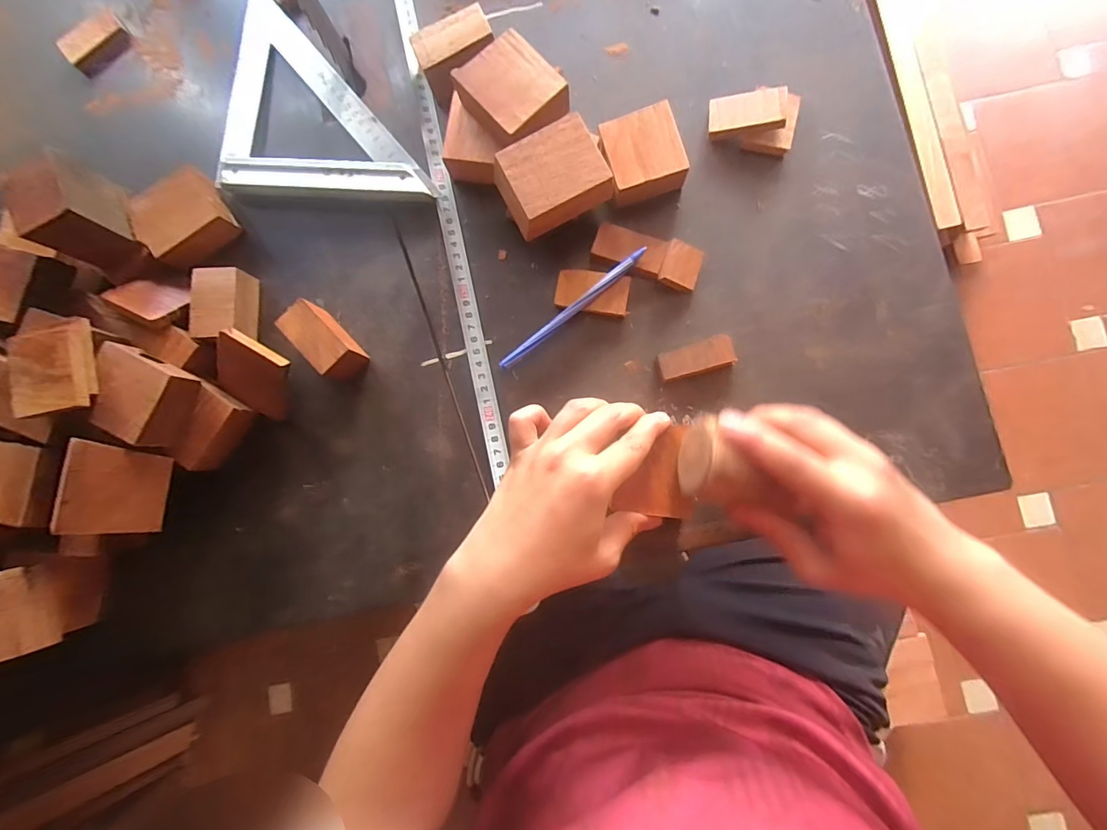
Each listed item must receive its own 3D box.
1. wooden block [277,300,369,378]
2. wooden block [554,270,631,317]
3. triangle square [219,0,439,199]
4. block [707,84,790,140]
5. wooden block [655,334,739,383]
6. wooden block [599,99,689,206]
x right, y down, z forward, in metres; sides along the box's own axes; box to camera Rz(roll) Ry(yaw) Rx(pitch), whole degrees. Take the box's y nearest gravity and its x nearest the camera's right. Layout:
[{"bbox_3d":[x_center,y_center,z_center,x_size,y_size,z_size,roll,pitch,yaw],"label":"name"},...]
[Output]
[{"bbox_3d":[-0.173,-0.056,0.356,0.028,0.036,0.060,-44,84,-1],"label":"wooden block"},{"bbox_3d":[0.030,-0.094,0.359,0.055,0.008,0.032,9,85,5],"label":"wooden block"},{"bbox_3d":[-0.180,-0.264,0.386,0.180,0.012,0.173,6,85,4],"label":"triangle square"},{"bbox_3d":[0.147,-0.229,0.353,0.054,0.011,0.029,3,87,18],"label":"block"},{"bbox_3d":[0.105,-0.041,0.348,0.057,0.012,0.022,-18,84,2],"label":"wooden block"},{"bbox_3d":[0.067,-0.196,0.354,0.054,0.026,0.056,-17,84,2],"label":"wooden block"}]

